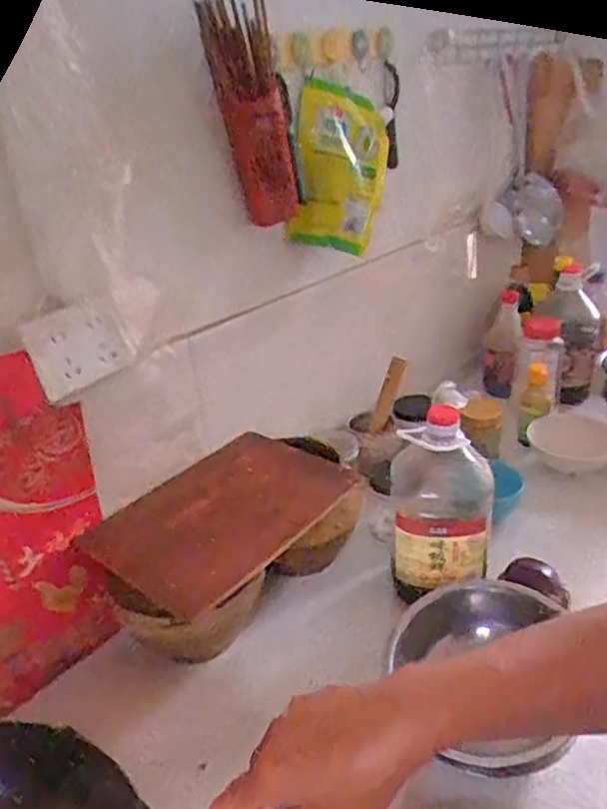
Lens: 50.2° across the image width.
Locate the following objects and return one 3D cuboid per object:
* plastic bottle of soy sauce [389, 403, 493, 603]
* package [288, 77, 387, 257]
[{"bbox_3d":[0.174,0.123,0.827,0.123,0.219,0.156,-2,27,8],"label":"plastic bottle of soy sauce"},{"bbox_3d":[0.055,-0.339,0.938,0.146,0.216,0.050,0,13,-26],"label":"package"}]

